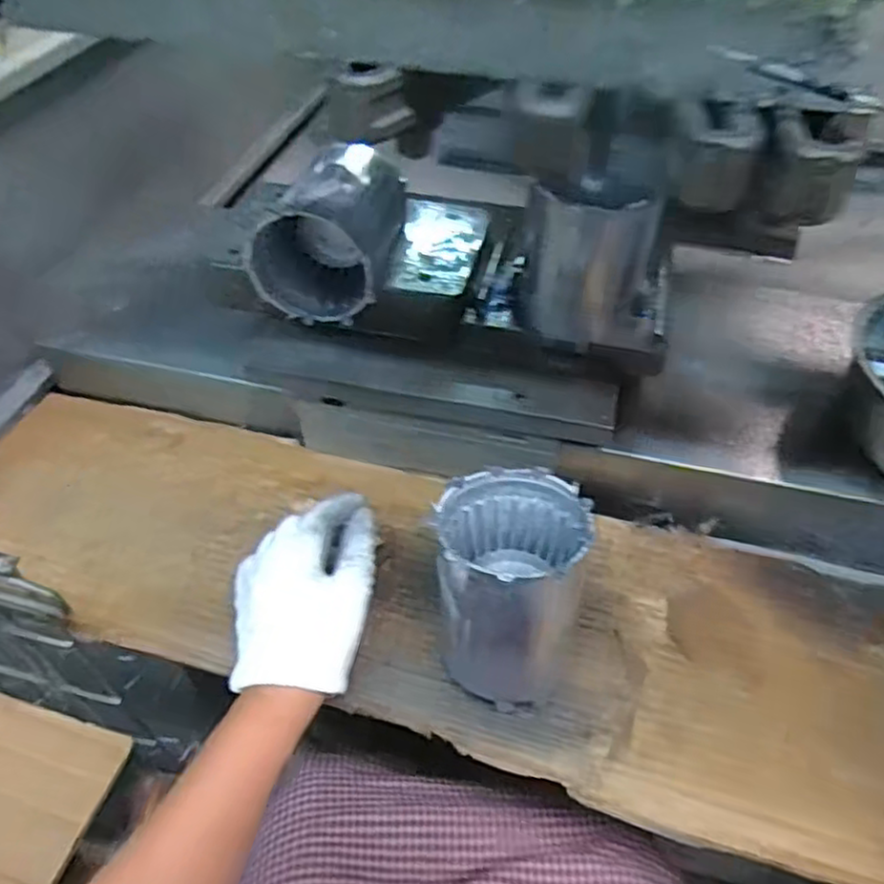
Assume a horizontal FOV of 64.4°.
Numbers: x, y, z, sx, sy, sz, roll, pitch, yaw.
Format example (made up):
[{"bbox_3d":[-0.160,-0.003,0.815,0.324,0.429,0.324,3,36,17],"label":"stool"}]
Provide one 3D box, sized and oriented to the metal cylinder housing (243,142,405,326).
[{"bbox_3d":[-0.089,-0.165,0.542,0.100,0.103,0.105,6,49,5],"label":"metal cylinder housing"}]

